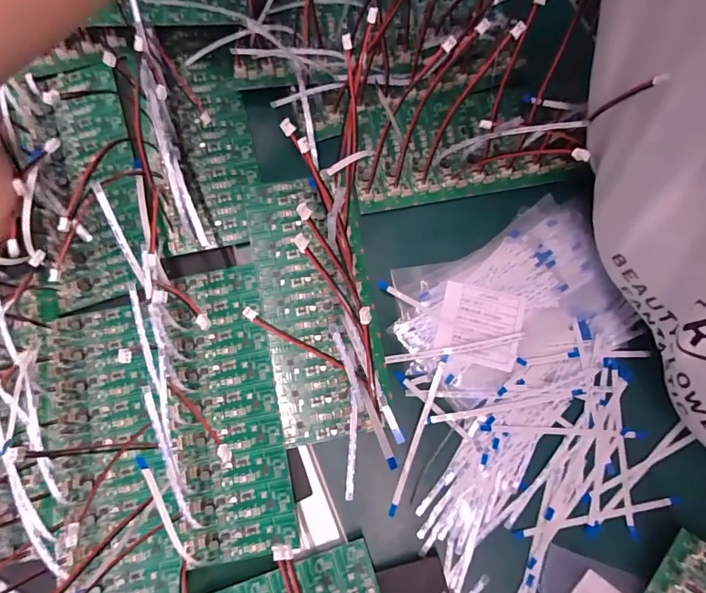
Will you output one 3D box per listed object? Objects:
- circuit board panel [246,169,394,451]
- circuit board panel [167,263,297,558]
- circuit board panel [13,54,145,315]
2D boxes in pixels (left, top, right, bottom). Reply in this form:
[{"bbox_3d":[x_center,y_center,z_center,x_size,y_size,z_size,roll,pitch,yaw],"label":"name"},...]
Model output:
[{"bbox_3d":[-0.026,0.004,0.316,0.083,0.010,0.190,-10,79,-1],"label":"circuit board panel"},{"bbox_3d":[-0.089,0.077,0.297,0.069,0.005,0.193,-11,79,-1],"label":"circuit board panel"},{"bbox_3d":[-0.212,-0.095,0.330,0.075,0.015,0.204,-14,79,-2],"label":"circuit board panel"}]

